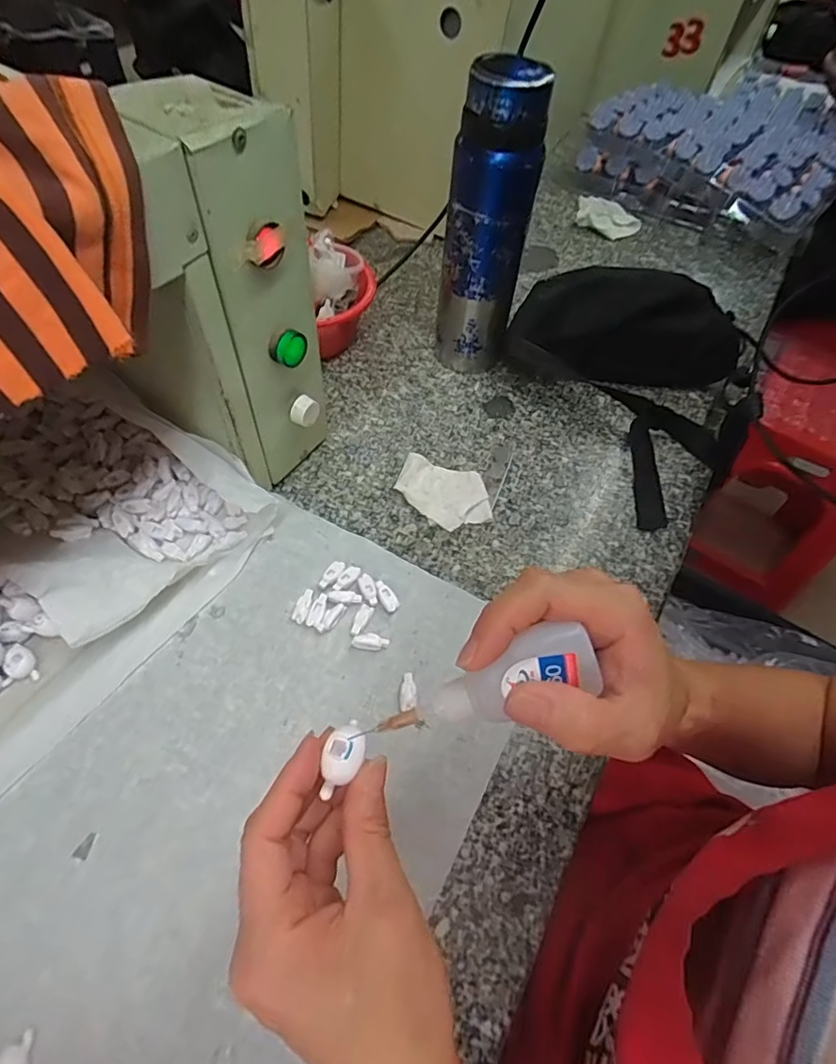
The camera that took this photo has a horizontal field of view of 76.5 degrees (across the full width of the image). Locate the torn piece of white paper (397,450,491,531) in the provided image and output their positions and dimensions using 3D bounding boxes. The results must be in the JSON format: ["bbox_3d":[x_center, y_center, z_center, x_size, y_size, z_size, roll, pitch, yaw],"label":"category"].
[{"bbox_3d":[0.026,-0.039,0.516,0.093,0.020,0.068,17,57,8],"label":"torn piece of white paper"}]

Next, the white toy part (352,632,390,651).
[{"bbox_3d":[-0.038,0.088,0.428,0.029,0.011,0.013,-2,56,-5],"label":"white toy part"}]

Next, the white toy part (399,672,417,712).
[{"bbox_3d":[-0.008,0.124,0.410,0.012,0.006,0.030,1,56,-3],"label":"white toy part"}]

